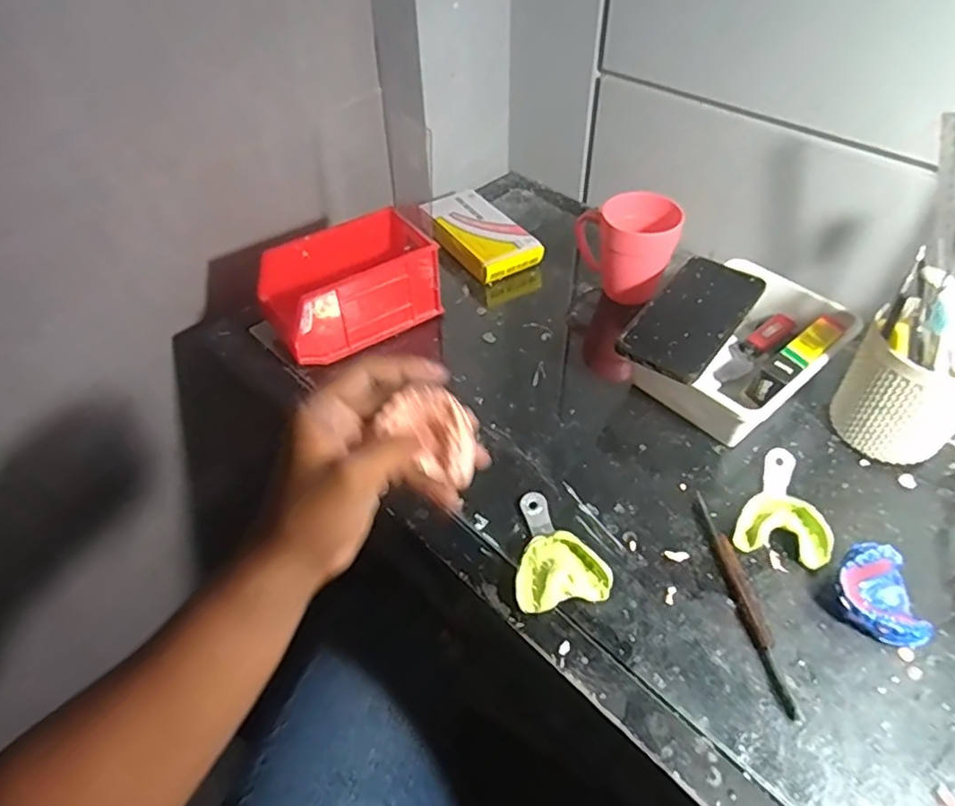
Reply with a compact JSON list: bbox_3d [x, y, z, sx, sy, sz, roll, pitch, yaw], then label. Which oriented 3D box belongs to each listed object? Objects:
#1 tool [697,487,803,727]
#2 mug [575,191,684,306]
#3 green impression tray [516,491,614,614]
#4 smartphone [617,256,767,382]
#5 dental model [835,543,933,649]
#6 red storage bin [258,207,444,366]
[{"bbox_3d":[0.194,0.139,0.457,0.012,0.010,0.171,-6,48,-3],"label":"tool"},{"bbox_3d":[0.159,-0.164,0.665,0.096,0.091,0.079,1,48,3],"label":"mug"},{"bbox_3d":[0.057,0.109,0.481,0.068,0.021,0.097,-9,48,-6],"label":"green impression tray"},{"bbox_3d":[0.198,-0.082,0.569,0.076,0.009,0.163,29,55,26],"label":"smartphone"},{"bbox_3d":[0.282,0.137,0.442,0.053,0.030,0.065,0,48,3],"label":"dental model"},{"bbox_3d":[-0.132,-0.119,0.650,0.166,0.094,0.093,-28,53,-22],"label":"red storage bin"}]

